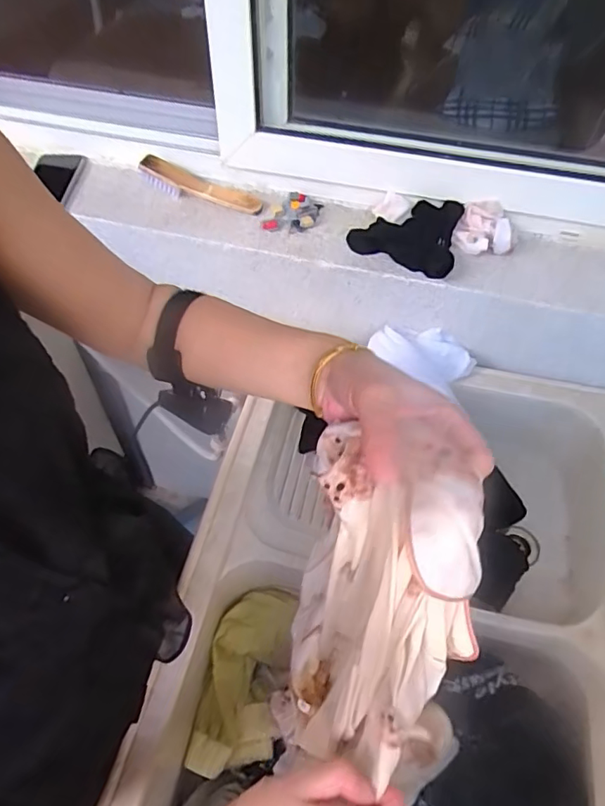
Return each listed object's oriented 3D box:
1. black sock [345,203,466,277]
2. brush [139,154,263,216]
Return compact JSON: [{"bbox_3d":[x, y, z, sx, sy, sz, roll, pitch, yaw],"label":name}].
[{"bbox_3d":[0.158,-0.253,0.786,0.150,0.051,0.105,22,55,15],"label":"black sock"},{"bbox_3d":[-0.165,-0.340,0.845,0.208,0.049,0.044,19,54,14],"label":"brush"}]

